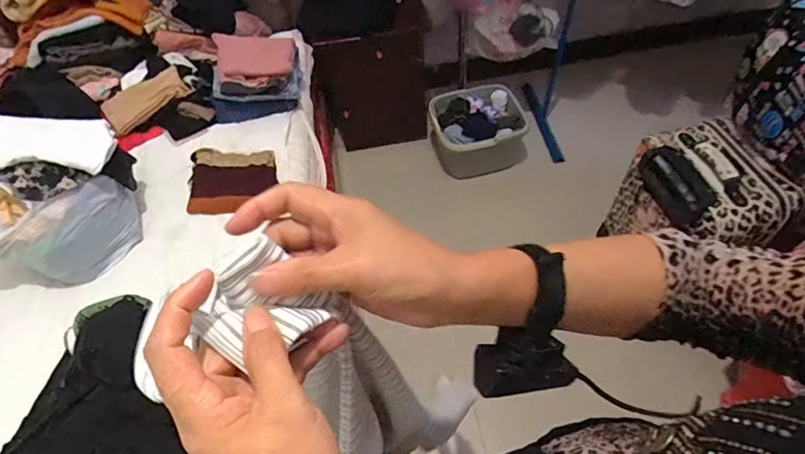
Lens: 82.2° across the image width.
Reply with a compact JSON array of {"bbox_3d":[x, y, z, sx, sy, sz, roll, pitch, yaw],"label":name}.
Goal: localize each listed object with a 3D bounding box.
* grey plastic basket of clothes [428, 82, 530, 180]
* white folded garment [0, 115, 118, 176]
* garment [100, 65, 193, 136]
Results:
[{"bbox_3d":[0.333,-0.388,1.925,0.399,0.322,0.285,-19,54,-8],"label":"grey plastic basket of clothes"},{"bbox_3d":[-0.763,-0.185,0.986,0.259,0.053,0.167,-4,52,-14],"label":"white folded garment"},{"bbox_3d":[-0.743,-0.369,1.339,0.237,0.065,0.126,-30,57,-16],"label":"garment"}]

